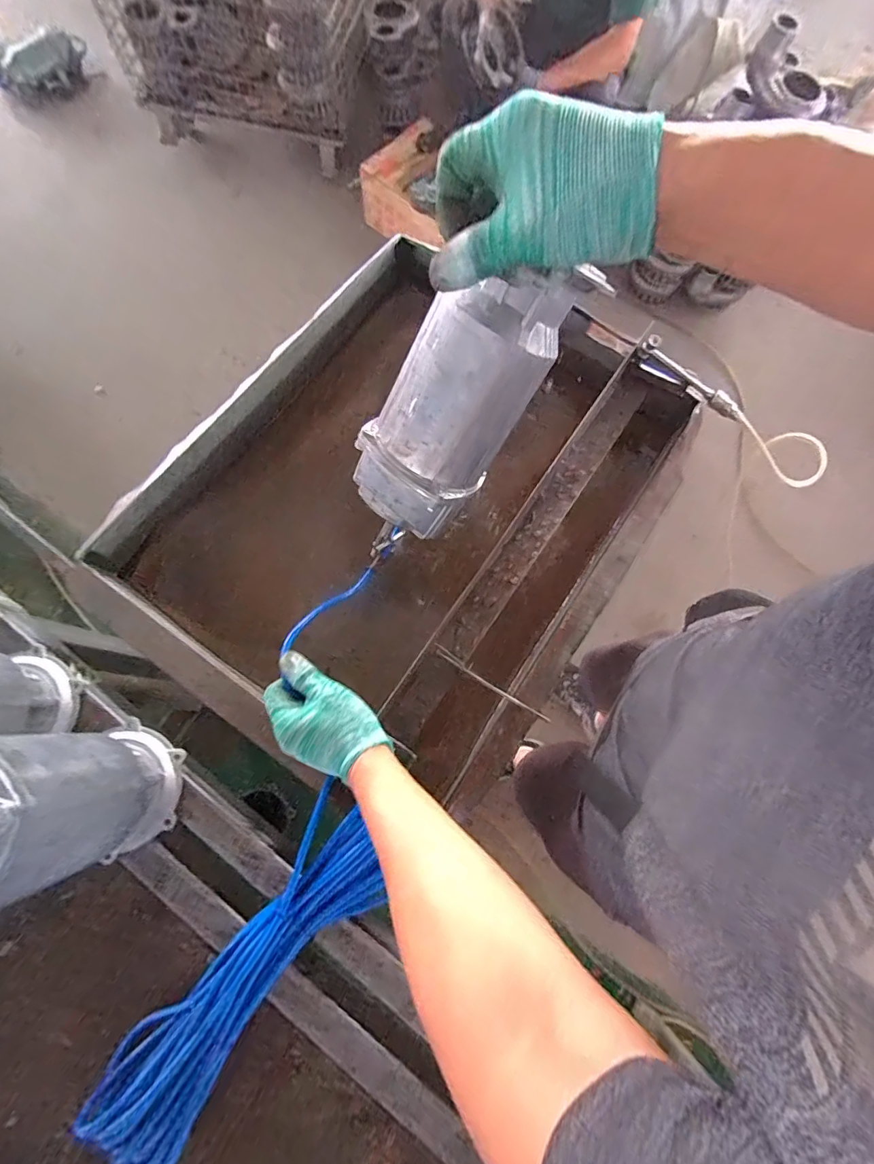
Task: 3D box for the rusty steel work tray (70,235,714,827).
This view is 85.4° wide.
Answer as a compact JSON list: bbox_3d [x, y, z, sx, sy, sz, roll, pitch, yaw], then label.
[{"bbox_3d":[-0.030,-0.133,0.690,0.601,0.114,0.757,34,76,8],"label":"rusty steel work tray"}]

